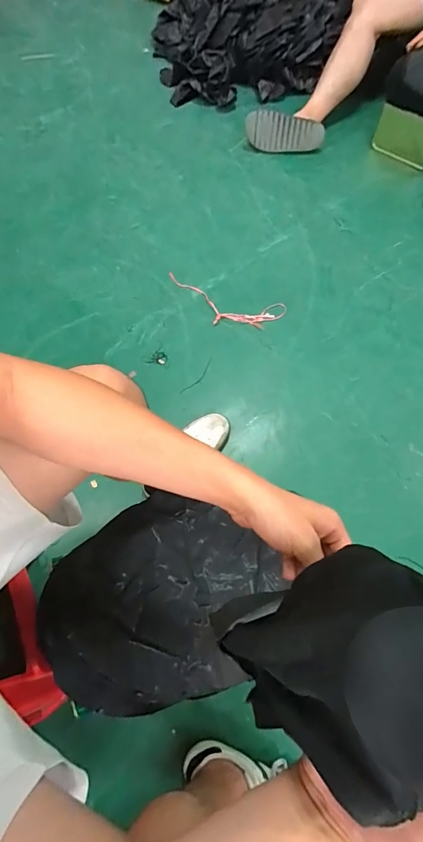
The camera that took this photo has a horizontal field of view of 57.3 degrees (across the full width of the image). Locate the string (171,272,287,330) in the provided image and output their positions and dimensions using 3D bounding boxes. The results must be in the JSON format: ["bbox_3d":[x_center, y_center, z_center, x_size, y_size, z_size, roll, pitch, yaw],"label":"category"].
[{"bbox_3d":[0.035,-0.342,1.152,0.354,0.017,0.127,19,69,9],"label":"string"}]

